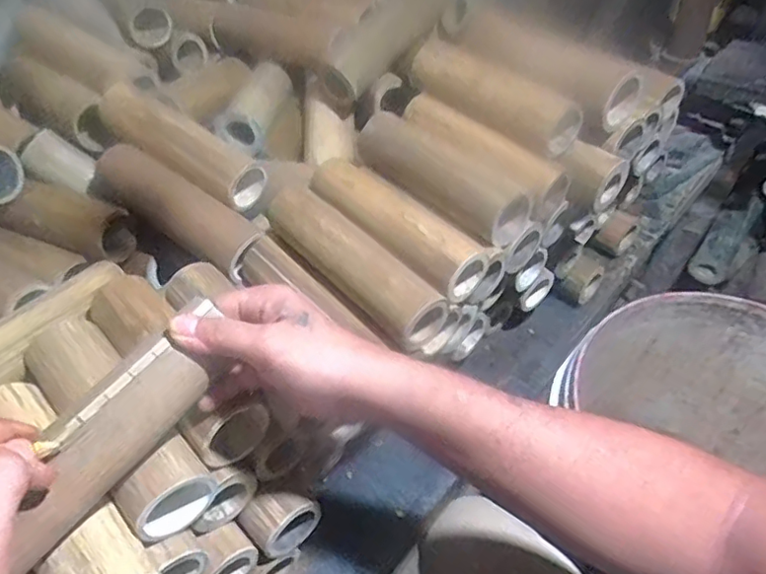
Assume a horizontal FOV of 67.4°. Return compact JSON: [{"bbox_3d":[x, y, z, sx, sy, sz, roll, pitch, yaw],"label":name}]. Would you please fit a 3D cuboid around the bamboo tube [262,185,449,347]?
[{"bbox_3d":[-0.028,-0.022,0.468,0.047,0.048,0.180,-34,54,-28],"label":"bamboo tube"}]

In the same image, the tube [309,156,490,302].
[{"bbox_3d":[0.010,-0.055,0.494,0.056,0.051,0.165,-34,54,-28],"label":"tube"}]

